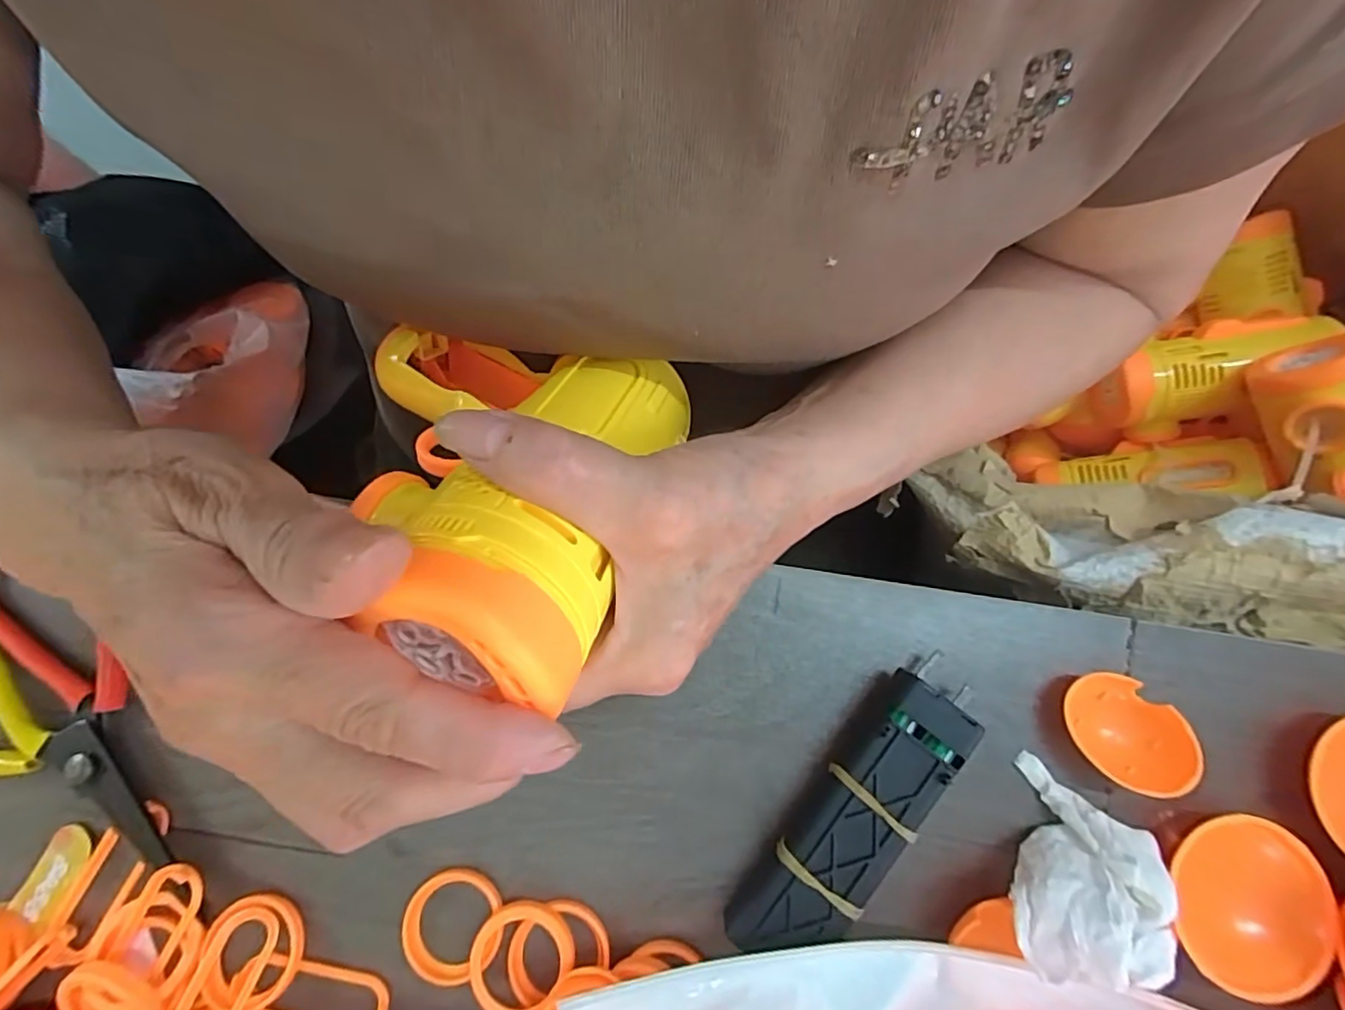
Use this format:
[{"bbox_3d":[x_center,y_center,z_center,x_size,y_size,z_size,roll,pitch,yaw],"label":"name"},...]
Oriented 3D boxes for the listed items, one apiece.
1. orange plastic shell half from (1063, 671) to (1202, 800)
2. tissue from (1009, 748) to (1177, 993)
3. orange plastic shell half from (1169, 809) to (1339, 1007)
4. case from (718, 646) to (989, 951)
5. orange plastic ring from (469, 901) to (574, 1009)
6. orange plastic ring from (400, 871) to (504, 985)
[{"bbox_3d":[0.166,0.083,0.216,0.033,0.009,0.043,-42,56,15],"label":"orange plastic shell half"},{"bbox_3d":[0.142,0.128,0.197,0.053,0.035,0.058,27,79,6],"label":"tissue"},{"bbox_3d":[0.197,0.137,0.200,0.054,0.016,0.054,0,77,0],"label":"orange plastic shell half"},{"bbox_3d":[0.065,0.109,0.210,0.031,0.025,0.111,39,80,8],"label":"case"},{"bbox_3d":[-0.053,0.156,0.205,0.033,0.004,0.034,-1,62,2],"label":"orange plastic ring"},{"bbox_3d":[-0.079,0.151,0.212,0.034,0.005,0.035,0,77,0],"label":"orange plastic ring"}]

